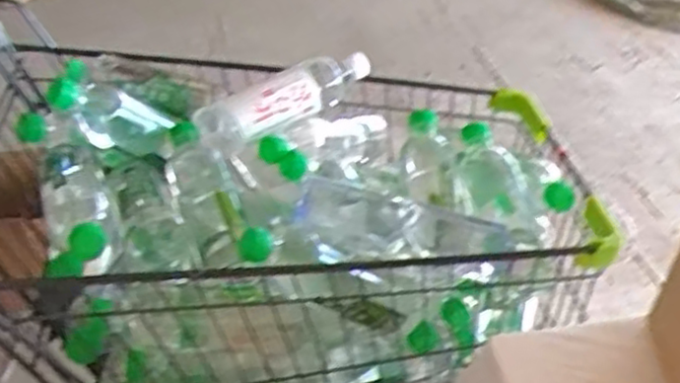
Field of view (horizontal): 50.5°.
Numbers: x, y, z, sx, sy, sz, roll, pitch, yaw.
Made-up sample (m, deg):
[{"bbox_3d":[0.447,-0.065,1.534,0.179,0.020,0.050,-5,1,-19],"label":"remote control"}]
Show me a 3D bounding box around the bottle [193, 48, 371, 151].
[{"bbox_3d":[-0.061,-0.111,0.863,0.225,0.059,0.064,-25,43,-28],"label":"bottle"}]

